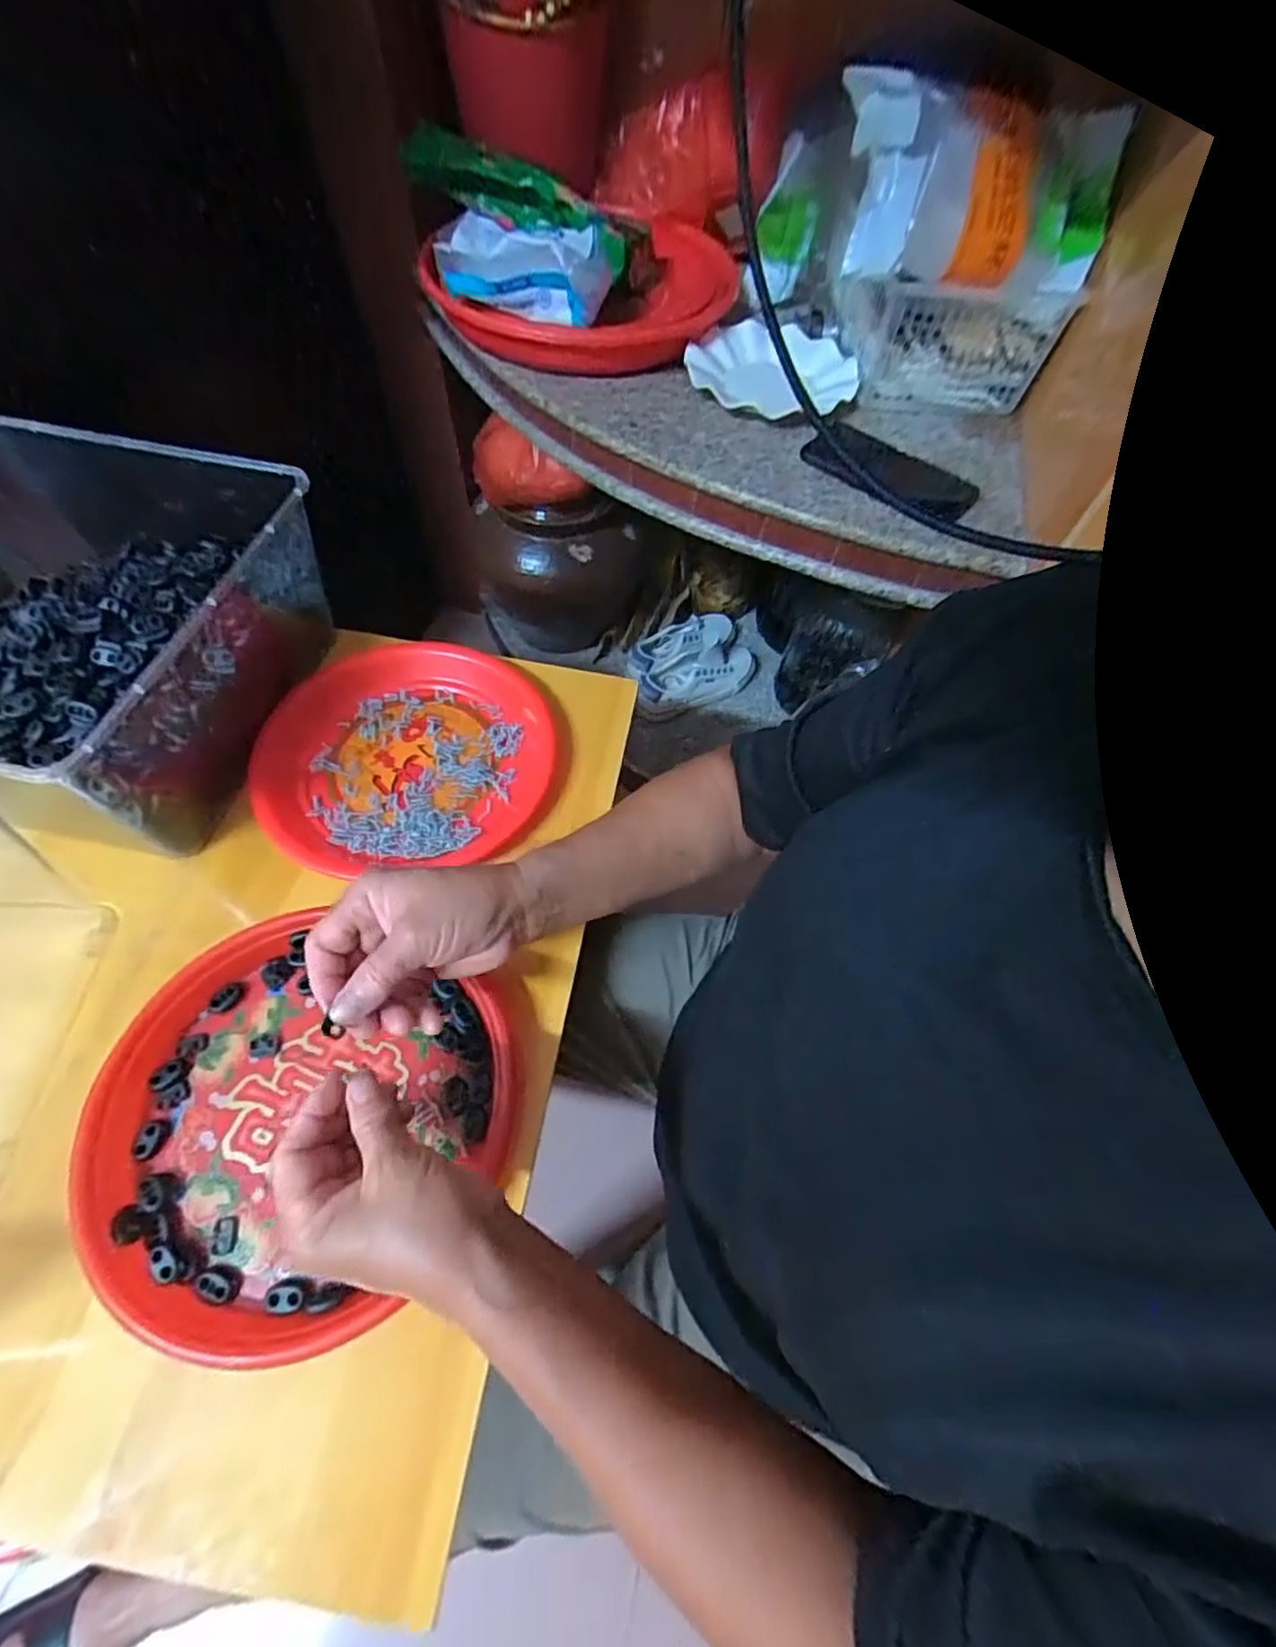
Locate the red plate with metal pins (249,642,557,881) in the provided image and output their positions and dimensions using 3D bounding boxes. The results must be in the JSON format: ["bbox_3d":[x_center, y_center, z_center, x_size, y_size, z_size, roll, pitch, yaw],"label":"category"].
[{"bbox_3d":[-0.182,-0.060,0.503,0.223,0.029,0.210,2,60,-3],"label":"red plate with metal pins"}]

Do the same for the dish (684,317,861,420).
[{"bbox_3d":[0.151,-0.500,0.684,0.174,0.024,0.178,2,60,-3],"label":"dish"}]

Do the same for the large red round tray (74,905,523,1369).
[{"bbox_3d":[-0.198,0.174,0.375,0.231,0.028,0.216,2,60,-3],"label":"large red round tray"}]

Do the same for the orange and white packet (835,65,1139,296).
[{"bbox_3d":[0.322,-0.572,0.563,0.279,0.131,0.041,-9,29,-16],"label":"orange and white packet"}]

